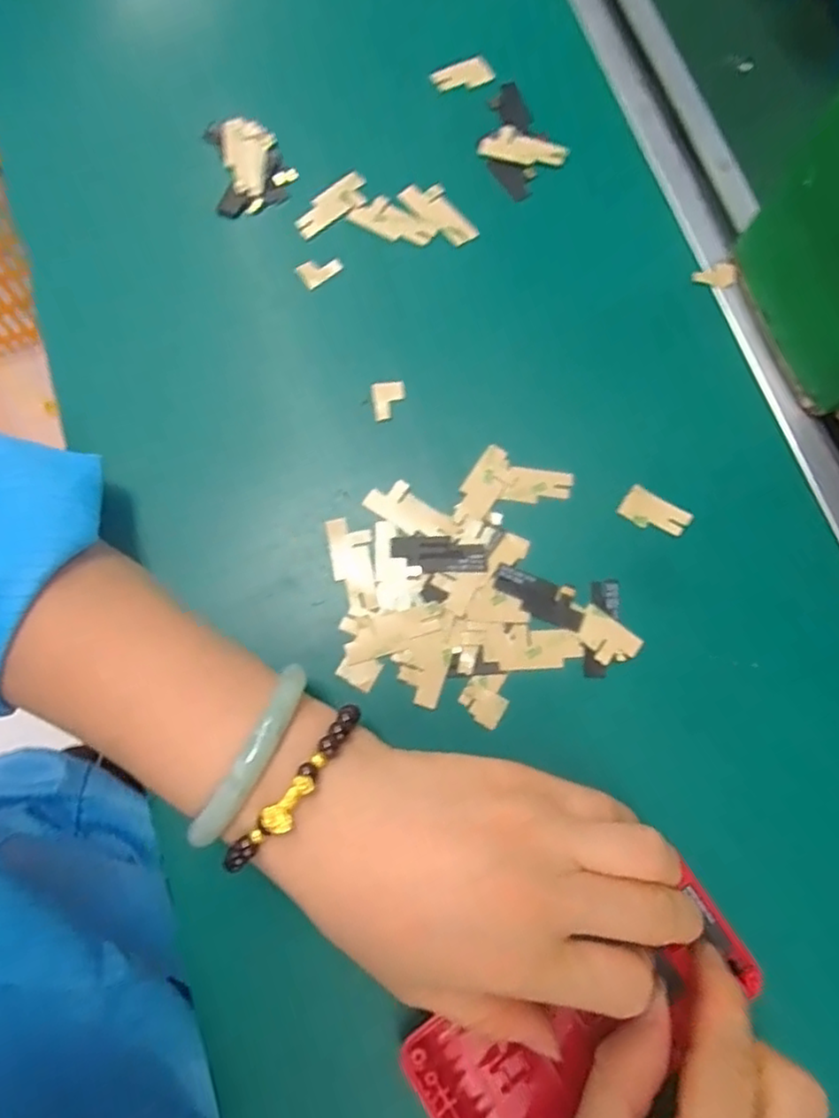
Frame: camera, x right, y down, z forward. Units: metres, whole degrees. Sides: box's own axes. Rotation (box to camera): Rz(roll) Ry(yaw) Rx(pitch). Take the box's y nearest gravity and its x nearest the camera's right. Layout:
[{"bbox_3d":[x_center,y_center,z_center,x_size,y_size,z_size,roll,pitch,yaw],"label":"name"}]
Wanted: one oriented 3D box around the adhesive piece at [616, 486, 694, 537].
[{"bbox_3d":[0.101,-0.019,0.285,0.029,0.004,0.015,30,78,5],"label":"adhesive piece"}]

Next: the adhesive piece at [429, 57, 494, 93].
[{"bbox_3d":[0.022,-0.245,0.337,0.030,0.005,0.017,-25,79,-7],"label":"adhesive piece"}]

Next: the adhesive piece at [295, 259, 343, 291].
[{"bbox_3d":[-0.046,-0.134,0.307,0.020,0.005,0.011,-30,79,-8],"label":"adhesive piece"}]

